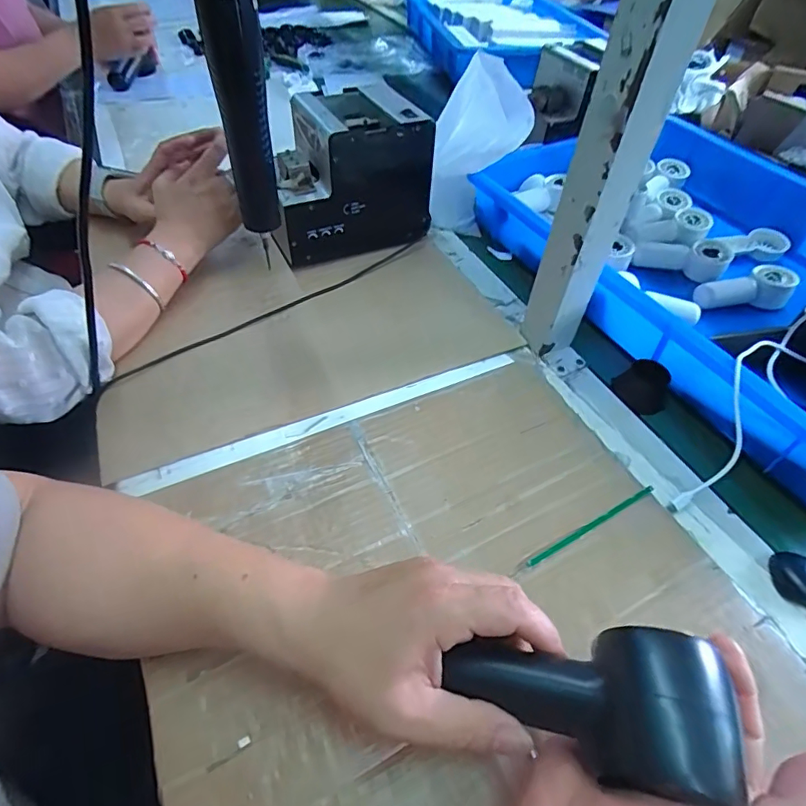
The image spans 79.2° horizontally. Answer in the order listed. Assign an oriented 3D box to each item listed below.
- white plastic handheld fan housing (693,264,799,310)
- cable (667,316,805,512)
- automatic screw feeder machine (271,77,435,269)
[{"bbox_3d":[0.394,-0.129,0.559,0.112,0.031,0.040,-10,51,-12],"label":"white plastic handheld fan housing"},{"bbox_3d":[0.355,-0.006,0.432,0.321,0.068,0.146,-13,52,-14],"label":"cable"},{"bbox_3d":[-0.079,-0.268,0.578,0.188,0.146,0.136,-21,54,-19],"label":"automatic screw feeder machine"}]

